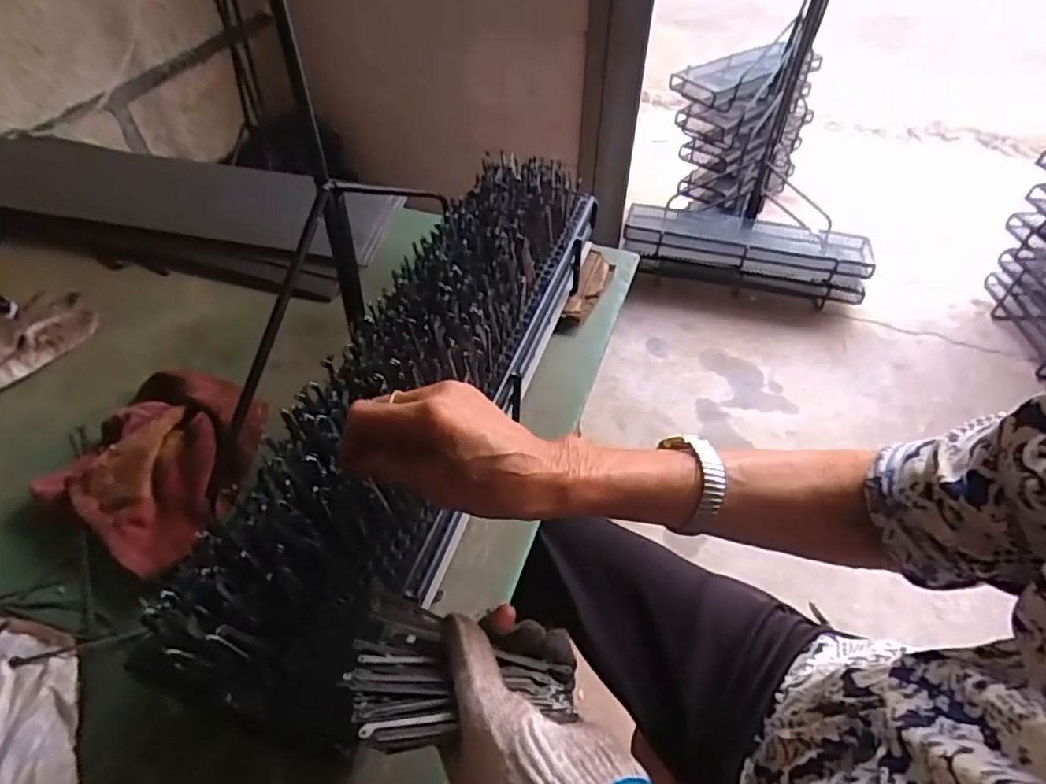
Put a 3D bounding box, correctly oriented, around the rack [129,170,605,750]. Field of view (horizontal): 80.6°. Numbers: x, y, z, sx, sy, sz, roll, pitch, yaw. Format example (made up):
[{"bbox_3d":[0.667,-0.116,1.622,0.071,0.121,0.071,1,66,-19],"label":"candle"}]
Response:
[{"bbox_3d":[-0.070,-0.029,0.515,0.131,0.069,0.574,15,52,13],"label":"rack"}]

